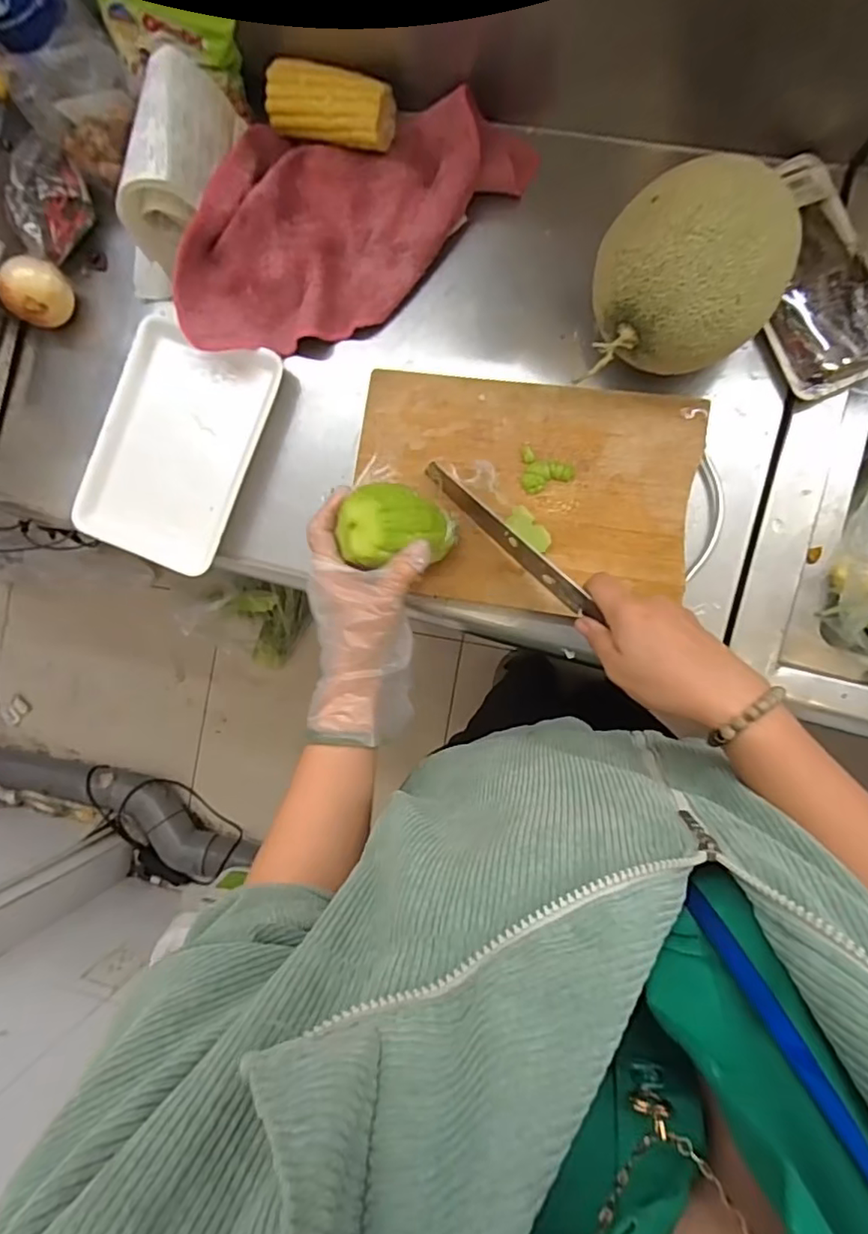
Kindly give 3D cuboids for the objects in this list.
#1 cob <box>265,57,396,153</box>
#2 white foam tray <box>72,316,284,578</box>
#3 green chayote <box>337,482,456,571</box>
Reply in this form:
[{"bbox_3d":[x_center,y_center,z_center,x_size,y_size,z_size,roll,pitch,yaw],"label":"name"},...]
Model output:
[{"bbox_3d":[-0.094,-0.454,0.522,0.109,0.045,0.041,15,91,9],"label":"cob"},{"bbox_3d":[-0.246,-0.164,0.570,0.154,0.029,0.215,20,91,9],"label":"white foam tray"},{"bbox_3d":[-0.030,-0.072,0.457,0.077,0.065,0.058,-11,87,8],"label":"green chayote"}]

